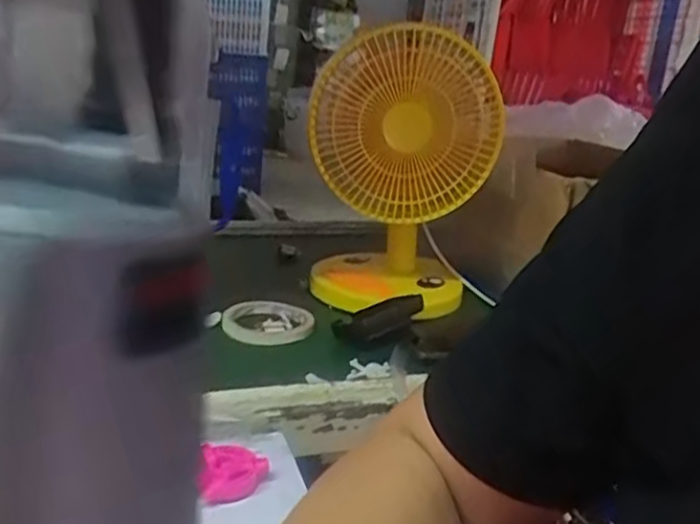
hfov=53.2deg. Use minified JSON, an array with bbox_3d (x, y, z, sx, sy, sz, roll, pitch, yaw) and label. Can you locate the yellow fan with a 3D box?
[{"bbox_3d":[0.052,-0.107,0.848,0.205,0.316,0.142,1,19,-12],"label":"yellow fan"}]

